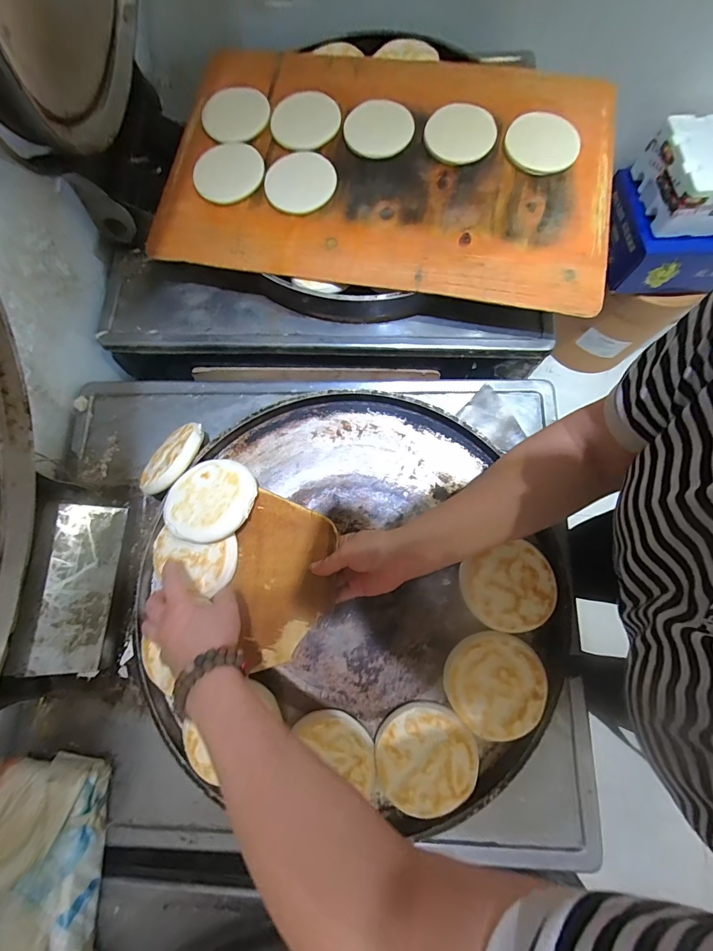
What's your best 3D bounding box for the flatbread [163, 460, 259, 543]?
[{"bbox_3d":[-0.185,0.029,0.486,0.114,0.019,0.103,-26,62,-5],"label":"flatbread"}]

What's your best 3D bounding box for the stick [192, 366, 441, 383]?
[{"bbox_3d":[-0.075,-0.179,0.693,0.428,0.030,0.015,2,73,2],"label":"stick"}]

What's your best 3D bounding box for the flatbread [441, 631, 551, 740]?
[{"bbox_3d":[0.161,0.243,0.452,0.110,0.020,0.108,-1,73,2],"label":"flatbread"}]

